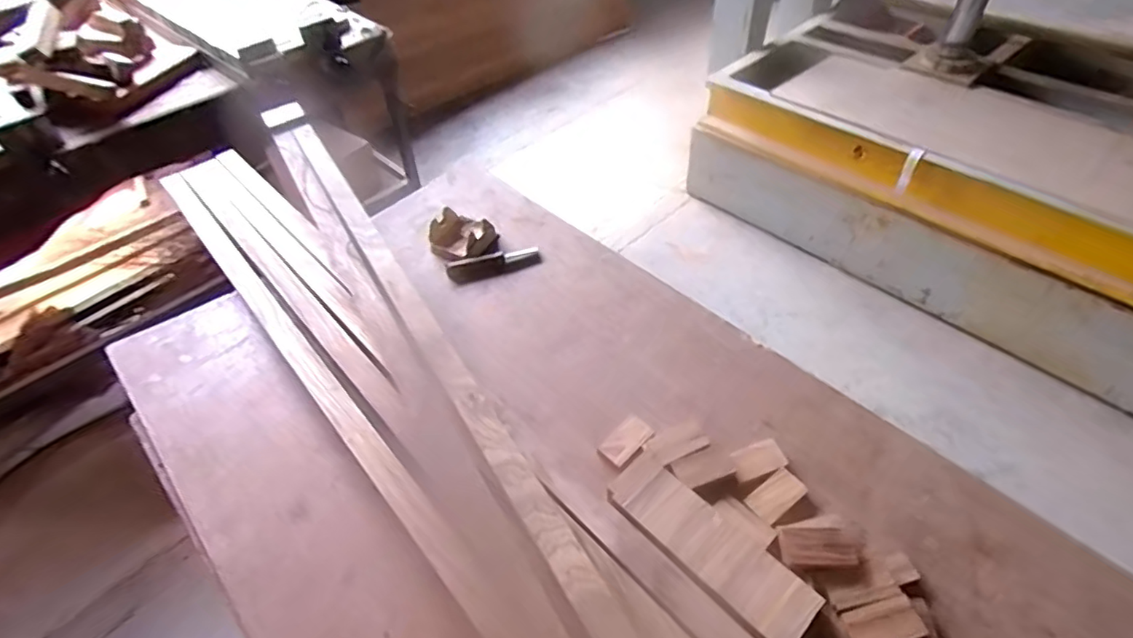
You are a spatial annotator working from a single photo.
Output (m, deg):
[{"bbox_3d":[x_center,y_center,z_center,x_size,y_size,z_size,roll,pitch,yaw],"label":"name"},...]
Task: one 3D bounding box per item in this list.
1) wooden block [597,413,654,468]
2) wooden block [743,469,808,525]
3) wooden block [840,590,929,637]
[{"bbox_3d":[0.089,0.181,0.858,0.083,0.009,0.050,-38,55,-26],"label":"wooden block"},{"bbox_3d":[0.289,0.244,0.788,0.076,0.018,0.043,-30,52,-21],"label":"wooden block"},{"bbox_3d":[0.368,0.354,0.663,0.084,0.018,0.046,-14,48,-8],"label":"wooden block"}]

